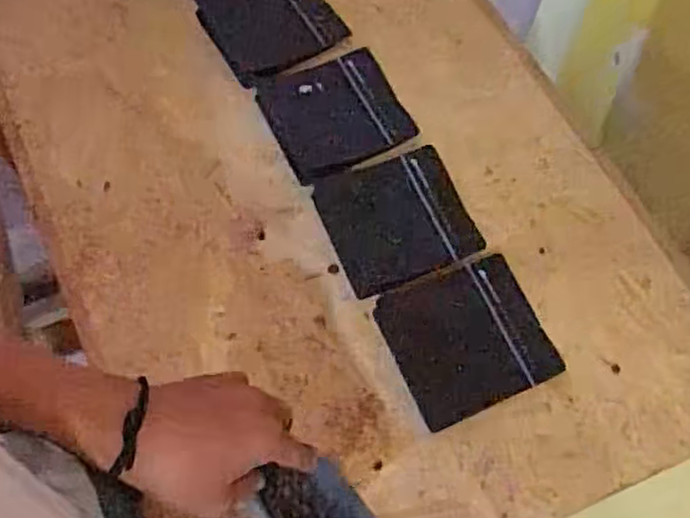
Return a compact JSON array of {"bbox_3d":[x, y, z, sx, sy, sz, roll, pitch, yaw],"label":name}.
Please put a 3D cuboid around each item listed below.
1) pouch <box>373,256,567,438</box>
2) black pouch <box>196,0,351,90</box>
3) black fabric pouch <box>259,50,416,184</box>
[{"bbox_3d":[0.117,0.077,0.699,0.139,0.011,0.135,-22,67,-11],"label":"pouch"},{"bbox_3d":[-0.092,-0.285,0.858,0.140,0.007,0.152,-29,69,-14],"label":"black pouch"},{"bbox_3d":[-0.011,-0.164,0.814,0.143,0.013,0.134,-22,67,-11],"label":"black fabric pouch"}]

